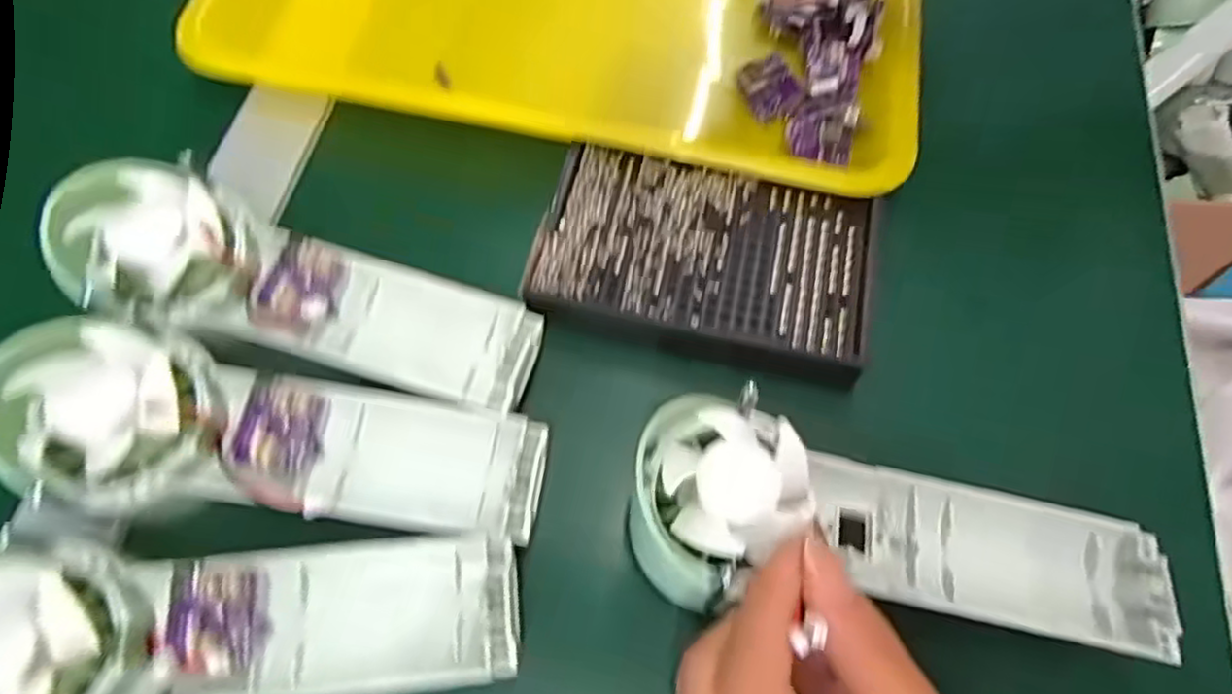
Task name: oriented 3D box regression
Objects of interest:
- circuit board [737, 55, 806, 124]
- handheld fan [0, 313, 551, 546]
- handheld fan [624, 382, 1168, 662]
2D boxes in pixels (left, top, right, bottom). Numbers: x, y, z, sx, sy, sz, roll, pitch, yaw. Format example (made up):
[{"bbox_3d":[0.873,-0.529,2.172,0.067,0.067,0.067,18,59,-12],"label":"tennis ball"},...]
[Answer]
[{"bbox_3d":[0.074,-0.126,0.330,0.027,0.008,0.027,-25,68,-13],"label":"circuit board"},{"bbox_3d":[-0.114,0.032,0.232,0.173,0.038,0.058,9,65,3],"label":"handheld fan"},{"bbox_3d":[0.092,0.061,0.228,0.172,0.028,0.065,13,65,-4],"label":"handheld fan"}]

